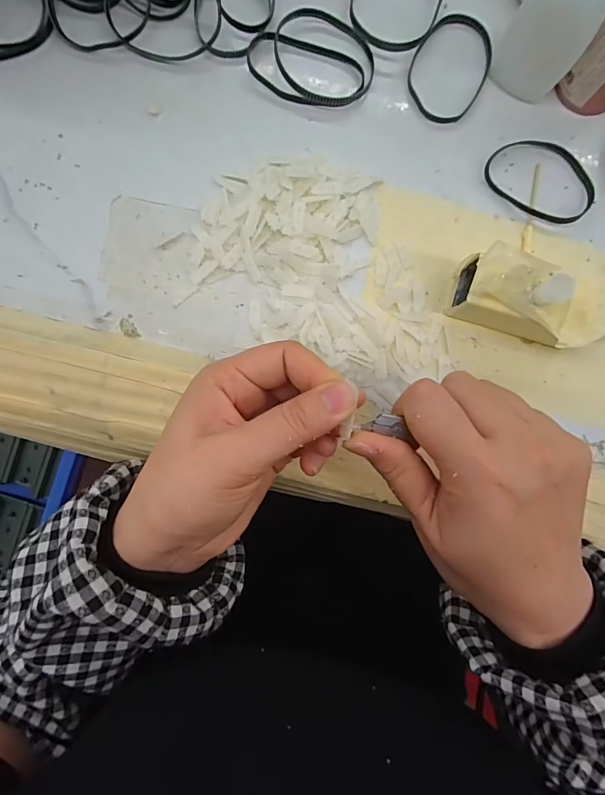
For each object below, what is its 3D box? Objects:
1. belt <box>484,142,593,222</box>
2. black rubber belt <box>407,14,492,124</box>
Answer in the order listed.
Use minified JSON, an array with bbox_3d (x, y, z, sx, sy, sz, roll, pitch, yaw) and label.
[{"bbox_3d":[0.154,-0.139,0.253,0.070,0.009,0.049,38,89,-1],"label":"belt"},{"bbox_3d":[0.094,-0.208,0.252,0.050,0.006,0.063,39,89,-1],"label":"black rubber belt"}]

